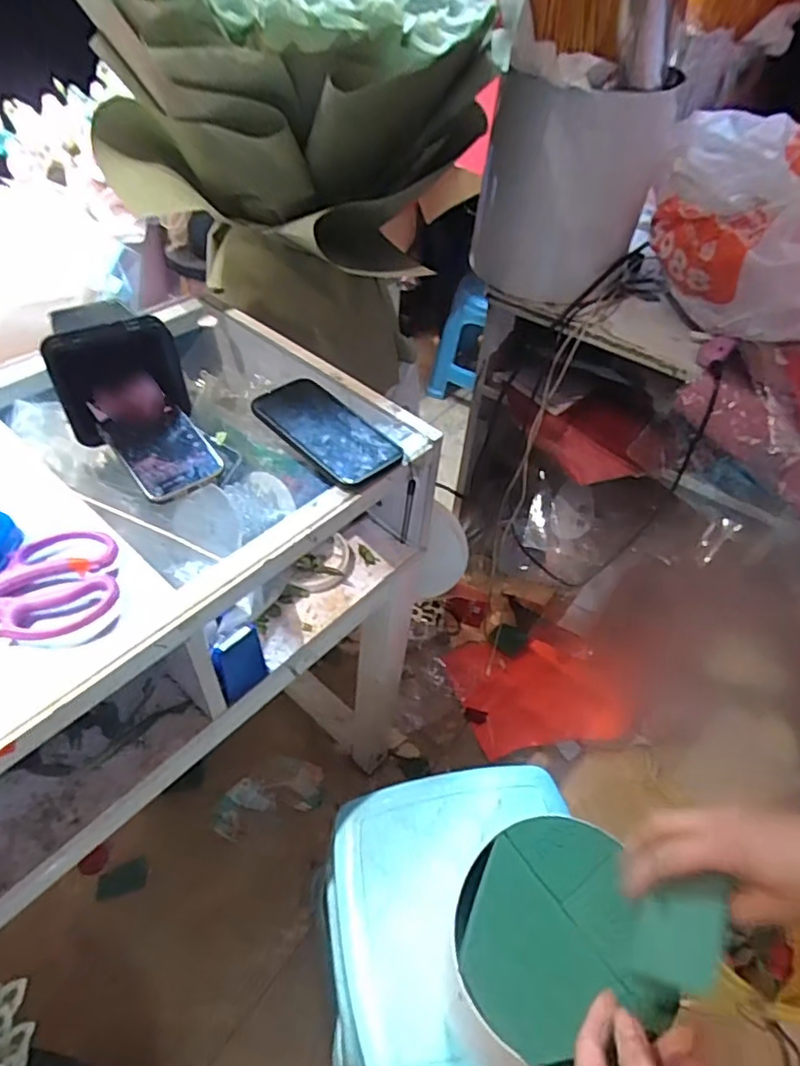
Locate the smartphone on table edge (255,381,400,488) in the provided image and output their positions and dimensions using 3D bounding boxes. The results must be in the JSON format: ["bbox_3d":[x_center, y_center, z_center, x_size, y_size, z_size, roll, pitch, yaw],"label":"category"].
[{"bbox_3d":[-0.074,-0.104,0.607,0.078,0.011,0.163,-32,59,-27],"label":"smartphone on table edge"}]

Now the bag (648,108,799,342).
[{"bbox_3d":[0.458,-0.385,0.777,0.259,0.194,0.217,17,50,10],"label":"bag"}]

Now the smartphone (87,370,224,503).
[{"bbox_3d":[-0.224,-0.091,0.560,0.073,0.016,0.133,-31,74,-23],"label":"smartphone"}]

